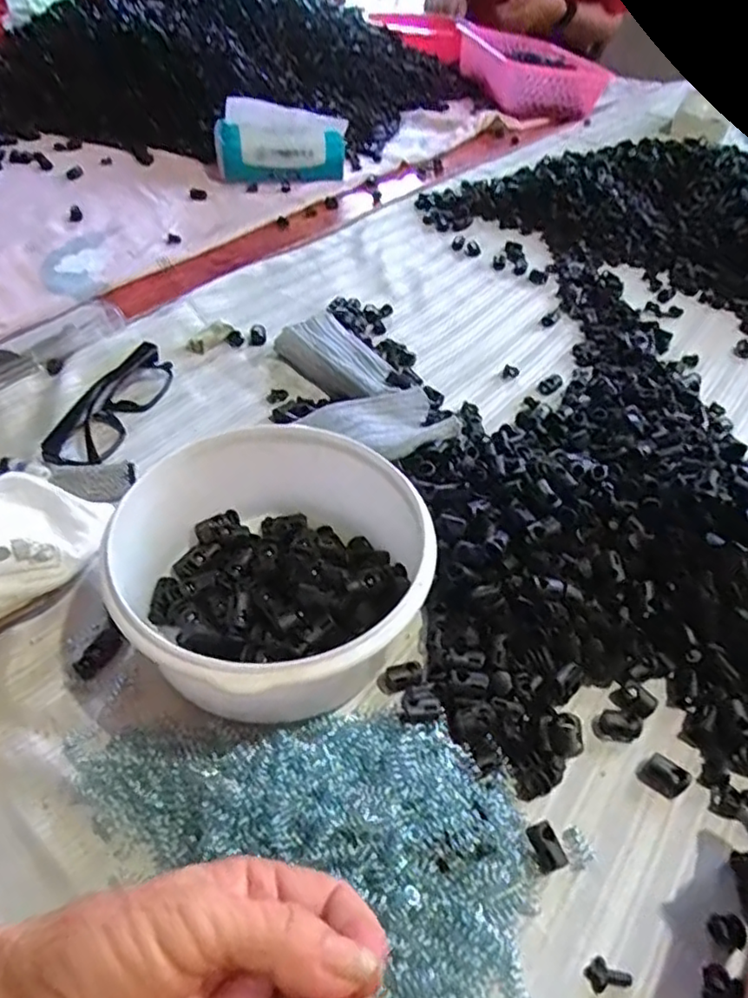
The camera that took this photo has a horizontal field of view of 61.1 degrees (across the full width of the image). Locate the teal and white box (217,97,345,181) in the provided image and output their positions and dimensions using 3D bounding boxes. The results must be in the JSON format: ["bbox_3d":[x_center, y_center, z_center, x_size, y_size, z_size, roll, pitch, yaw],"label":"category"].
[{"bbox_3d":[-0.127,-0.489,0.881,0.177,0.103,0.059,-2,38,-17],"label":"teal and white box"}]

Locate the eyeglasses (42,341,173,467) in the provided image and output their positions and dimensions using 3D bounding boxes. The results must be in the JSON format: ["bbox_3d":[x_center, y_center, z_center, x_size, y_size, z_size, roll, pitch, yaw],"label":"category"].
[{"bbox_3d":[-0.194,-0.071,0.478,0.037,0.030,0.141,11,45,6],"label":"eyeglasses"}]

